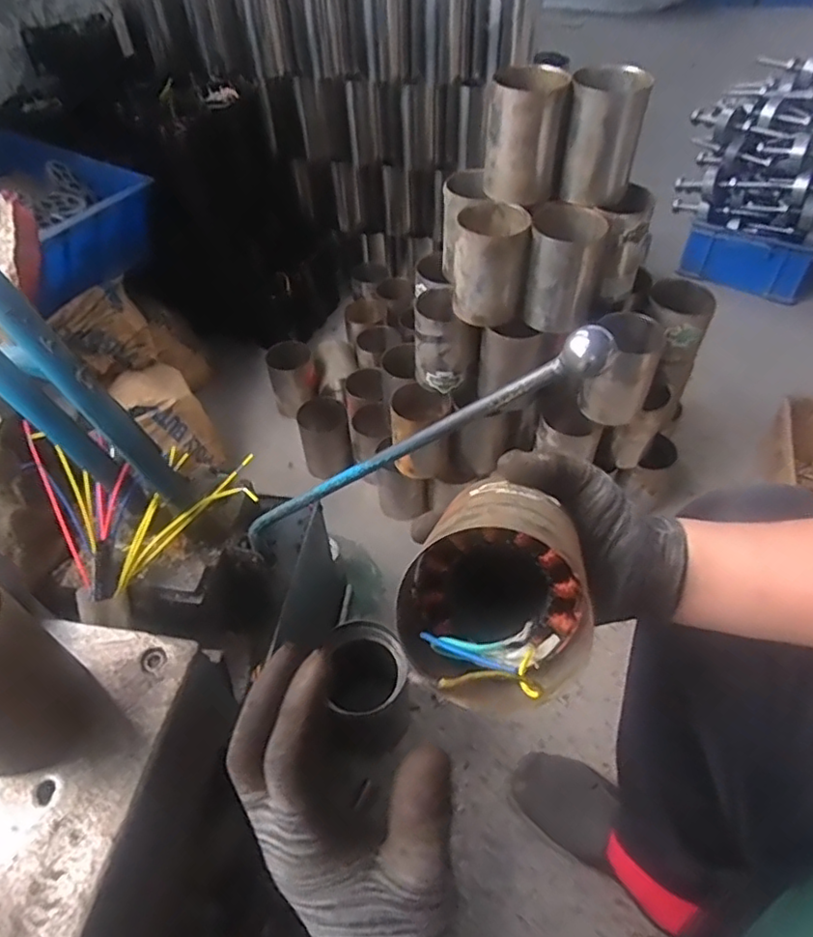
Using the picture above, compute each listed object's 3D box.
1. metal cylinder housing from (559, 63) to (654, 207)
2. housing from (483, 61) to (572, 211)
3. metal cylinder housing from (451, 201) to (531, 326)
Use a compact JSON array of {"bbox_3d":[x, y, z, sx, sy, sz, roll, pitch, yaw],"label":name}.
[{"bbox_3d":[0.238,-0.398,0.733,0.084,0.129,0.080,17,52,16],"label":"metal cylinder housing"},{"bbox_3d":[0.148,-0.417,0.763,0.095,0.130,0.082,5,50,6],"label":"housing"},{"bbox_3d":[0.111,-0.270,0.808,0.094,0.122,0.090,5,50,7],"label":"metal cylinder housing"}]

